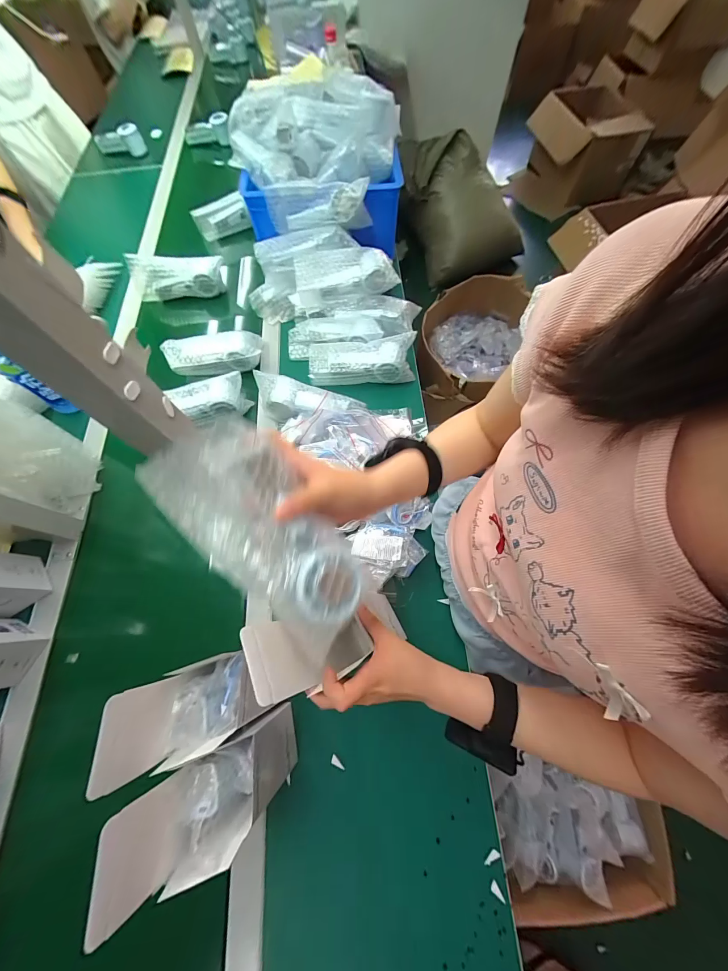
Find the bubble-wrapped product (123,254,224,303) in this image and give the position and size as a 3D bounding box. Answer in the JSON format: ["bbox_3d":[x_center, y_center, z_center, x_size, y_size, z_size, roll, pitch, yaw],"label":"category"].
[{"bbox_3d":[-0.441,-0.496,0.762,0.206,0.074,0.052,-4,67,0],"label":"bubble-wrapped product"}]

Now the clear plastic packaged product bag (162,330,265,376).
[{"bbox_3d":[-0.317,-0.284,0.680,0.197,0.051,0.071,-8,67,-2],"label":"clear plastic packaged product bag"}]

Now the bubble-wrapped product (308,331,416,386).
[{"bbox_3d":[-0.004,-0.253,0.650,0.212,0.062,0.072,-7,67,-2],"label":"bubble-wrapped product"}]

